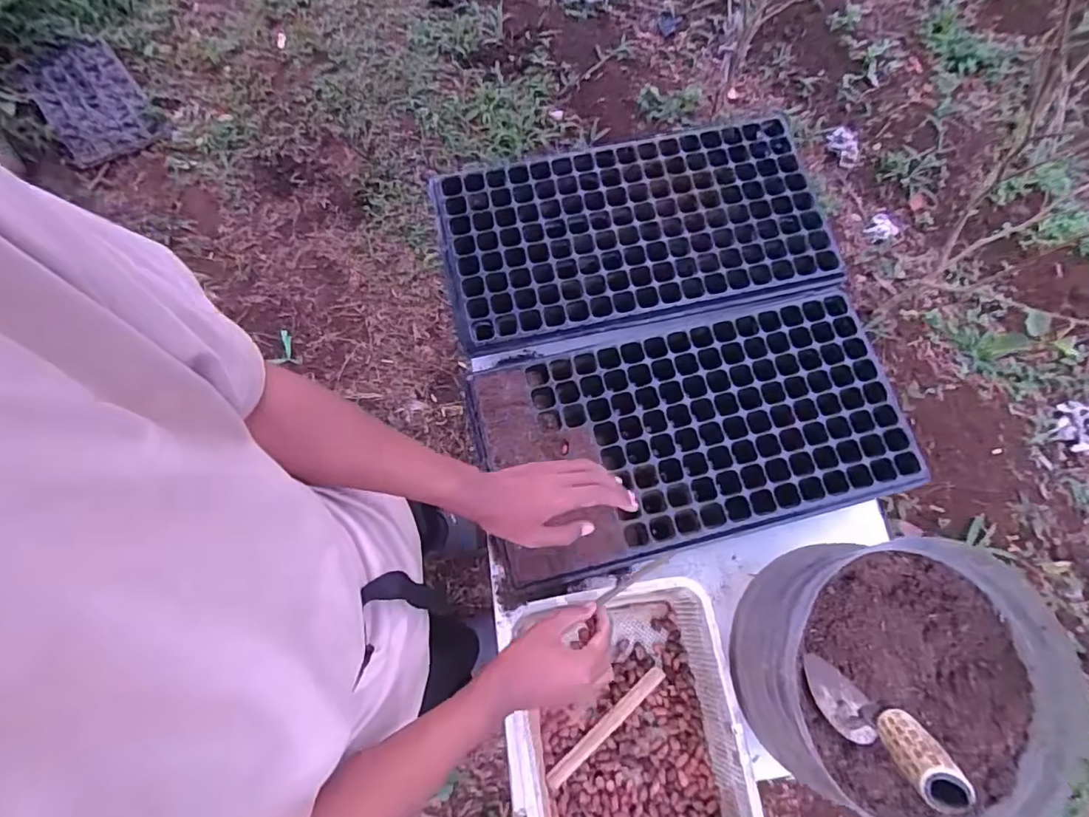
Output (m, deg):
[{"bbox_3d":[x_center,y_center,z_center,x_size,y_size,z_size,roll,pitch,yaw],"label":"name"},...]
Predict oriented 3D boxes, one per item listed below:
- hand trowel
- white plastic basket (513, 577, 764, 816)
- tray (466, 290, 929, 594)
[{"bbox_3d":[0.257,0.245,0.423,0.060,0.159,0.059,29,74,8],"label":"hand trowel"},{"bbox_3d":[0.088,0.339,0.570,0.217,0.084,0.282,-9,73,-2],"label":"white plastic basket"},{"bbox_3d":[0.185,0.027,0.679,0.511,0.034,0.277,-12,73,-3],"label":"tray"}]

